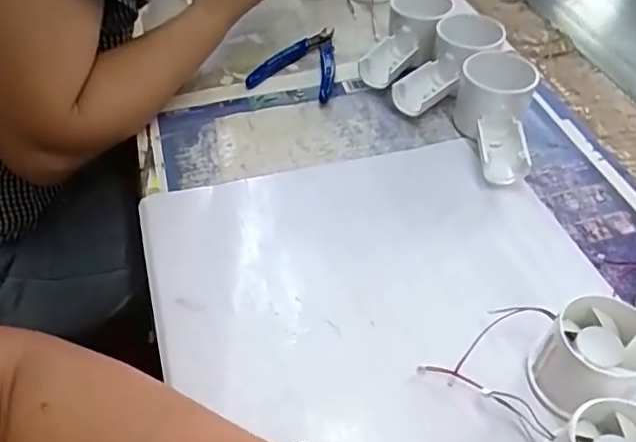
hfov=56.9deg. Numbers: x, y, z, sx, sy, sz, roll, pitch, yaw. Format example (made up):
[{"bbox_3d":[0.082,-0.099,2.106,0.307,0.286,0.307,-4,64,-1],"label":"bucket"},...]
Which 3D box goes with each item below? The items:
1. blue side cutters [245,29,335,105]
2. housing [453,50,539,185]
[{"bbox_3d":[-0.013,-0.155,0.566,0.077,0.014,0.106,14,49,12],"label":"blue side cutters"},{"bbox_3d":[0.140,-0.083,0.467,0.055,0.058,0.101,7,48,6],"label":"housing"}]

